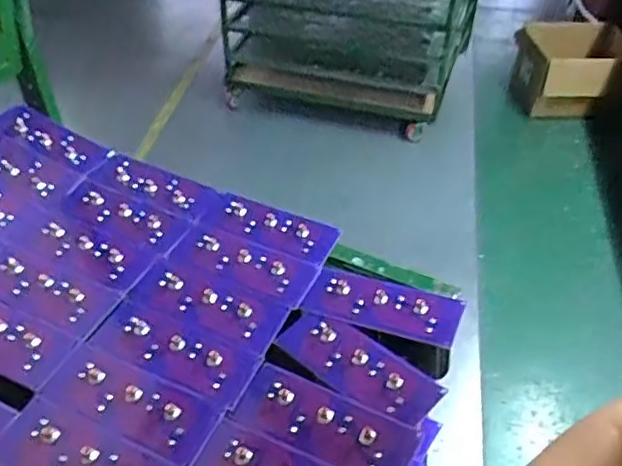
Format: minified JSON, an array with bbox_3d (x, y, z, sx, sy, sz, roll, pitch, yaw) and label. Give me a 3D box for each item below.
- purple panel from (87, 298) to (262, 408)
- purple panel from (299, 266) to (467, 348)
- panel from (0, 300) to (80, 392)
[{"bbox_3d":[-0.112,0.096,0.506,0.134,0.005,0.053,19,47,18],"label":"purple panel"},{"bbox_3d":[0.062,0.060,0.534,0.131,0.011,0.057,13,44,24],"label":"purple panel"},{"bbox_3d":[-0.261,0.081,0.511,0.134,0.005,0.056,18,47,17],"label":"panel"}]

